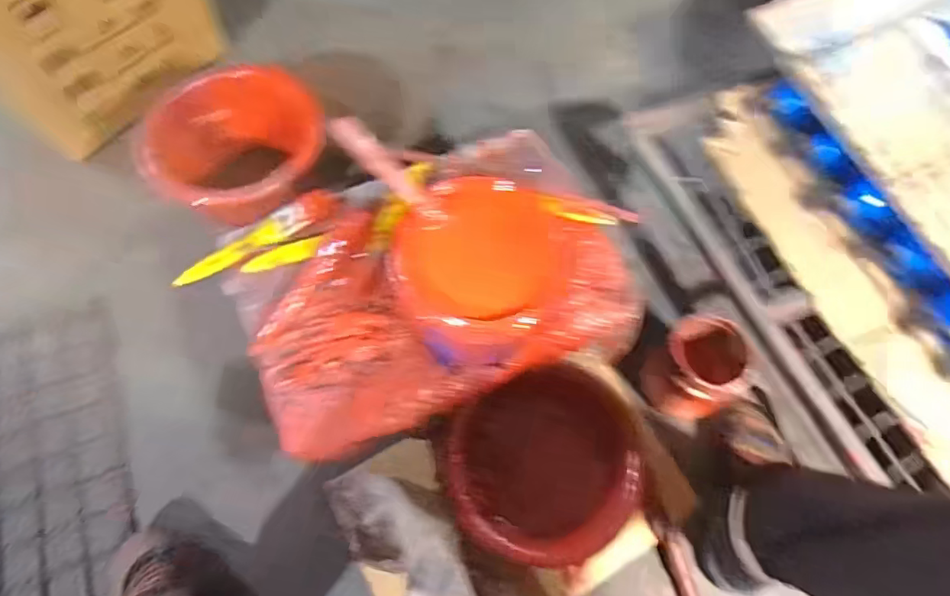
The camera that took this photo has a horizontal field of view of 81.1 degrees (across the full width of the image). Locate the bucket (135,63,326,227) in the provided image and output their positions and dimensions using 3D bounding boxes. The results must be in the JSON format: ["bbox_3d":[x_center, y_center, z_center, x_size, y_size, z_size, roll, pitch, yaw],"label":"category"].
[{"bbox_3d":[-0.288,-0.168,0.711,0.192,0.147,0.189,1,65,-2],"label":"bucket"}]

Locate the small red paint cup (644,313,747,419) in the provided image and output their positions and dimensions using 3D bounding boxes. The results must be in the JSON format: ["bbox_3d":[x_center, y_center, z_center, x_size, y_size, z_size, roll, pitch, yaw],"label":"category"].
[{"bbox_3d":[0.274,0.083,0.681,0.099,0.129,0.104,1,65,-2],"label":"small red paint cup"}]

